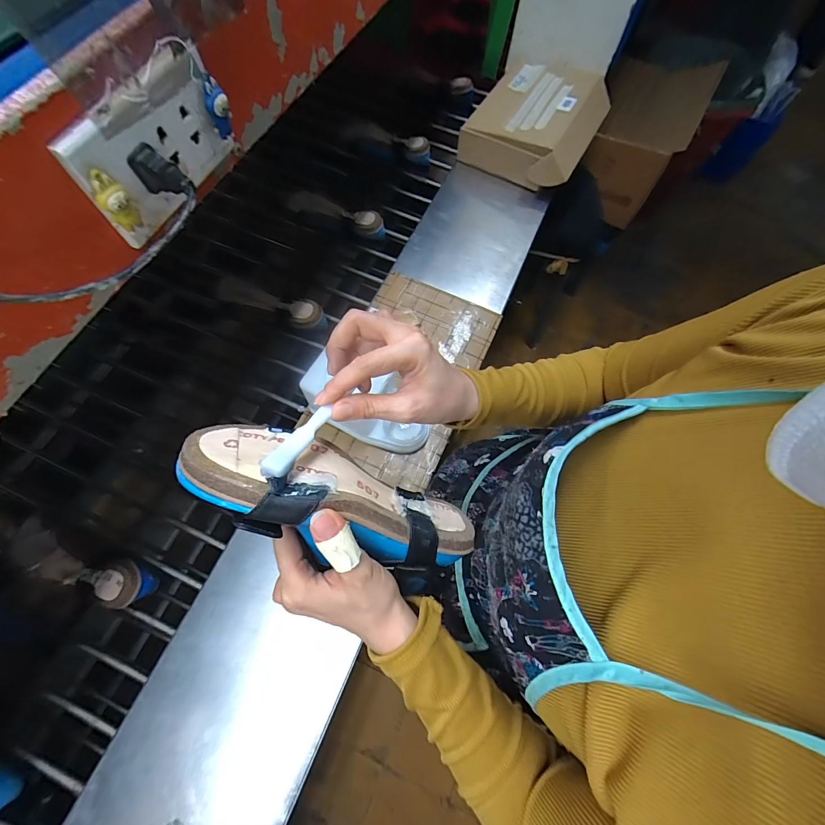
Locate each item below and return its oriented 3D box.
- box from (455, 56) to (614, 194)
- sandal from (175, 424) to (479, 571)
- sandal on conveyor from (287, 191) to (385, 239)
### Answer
[{"bbox_3d":[0.272,-0.645,0.839,0.257,0.100,0.316,26,70,8],"label":"box"},{"bbox_3d":[-0.047,0.068,0.274,0.222,0.060,0.085,28,23,-25],"label":"sandal"},{"bbox_3d":[-0.160,-0.420,0.800,0.214,0.058,0.057,17,69,5],"label":"sandal on conveyor"}]

